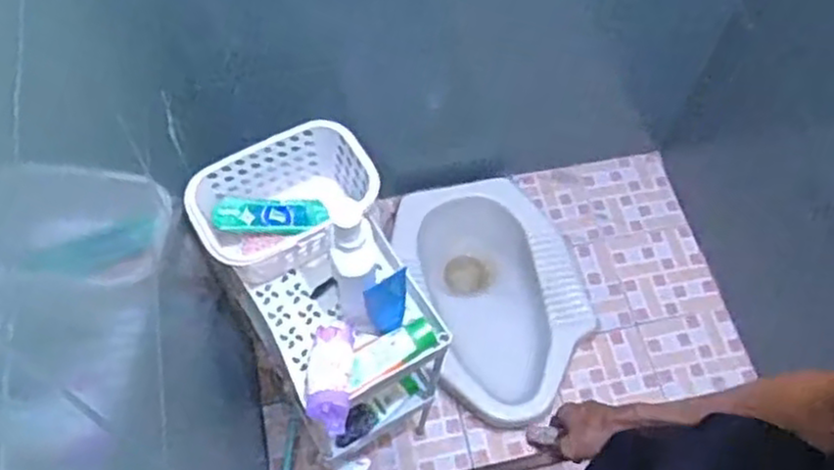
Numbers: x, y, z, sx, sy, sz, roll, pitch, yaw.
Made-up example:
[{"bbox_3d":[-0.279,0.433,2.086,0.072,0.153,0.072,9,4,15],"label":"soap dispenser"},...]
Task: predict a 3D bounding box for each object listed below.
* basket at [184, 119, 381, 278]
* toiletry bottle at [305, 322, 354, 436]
[{"bbox_3d":[-0.172,-0.033,0.977,0.234,0.116,0.157,-21,65,-14],"label":"basket"},{"bbox_3d":[-0.107,0.170,0.908,0.056,0.045,0.152,1,44,-3],"label":"toiletry bottle"}]

